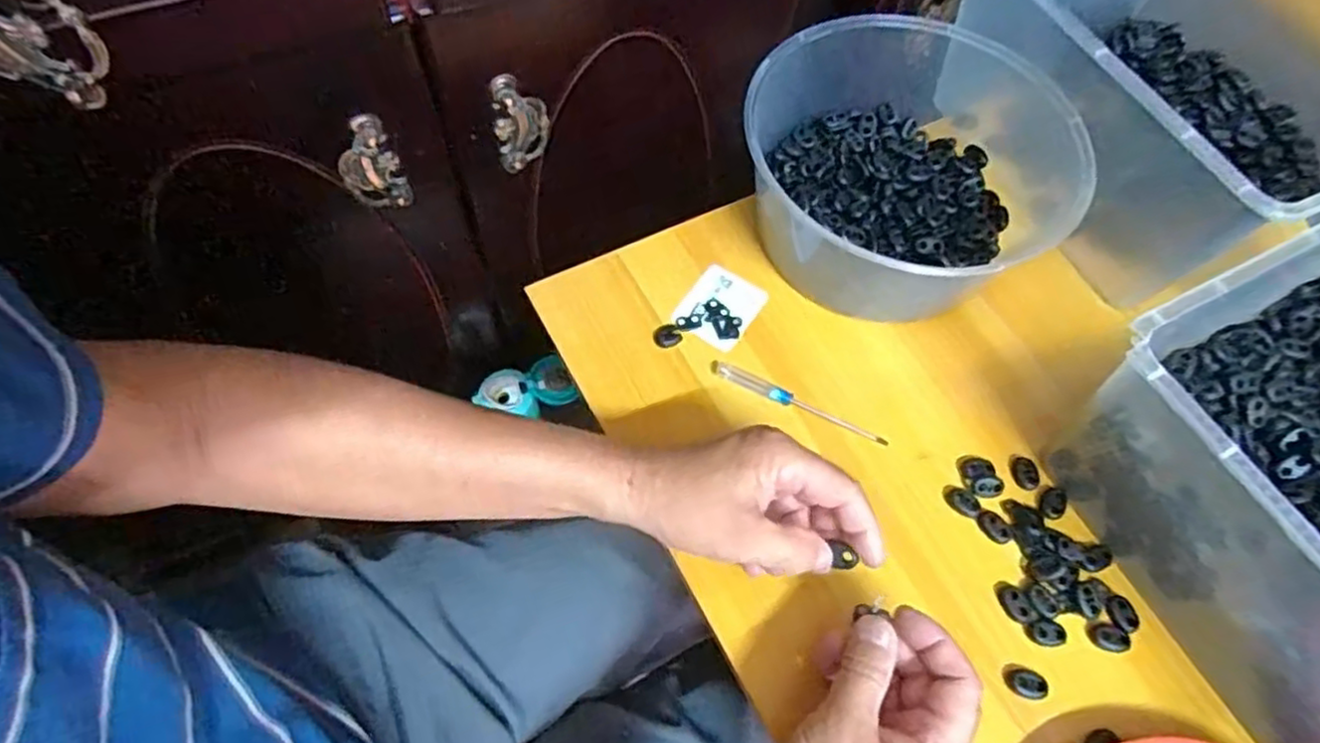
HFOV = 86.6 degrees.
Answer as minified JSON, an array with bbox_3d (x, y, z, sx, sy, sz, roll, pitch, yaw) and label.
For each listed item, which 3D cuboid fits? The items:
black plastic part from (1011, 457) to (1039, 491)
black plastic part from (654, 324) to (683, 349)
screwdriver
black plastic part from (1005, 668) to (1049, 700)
[{"bbox_3d":[0.239,0.067,0.459,0.016,0.004,0.022,2,63,-3],"label":"black plastic part"},{"bbox_3d":[0.005,-0.025,0.494,0.020,0.004,0.019,2,63,-3],"label":"black plastic part"},{"bbox_3d":[0.093,0.021,0.474,0.125,0.010,0.011,23,64,8],"label":"screwdriver"},{"bbox_3d":[0.210,0.178,0.399,0.022,0.005,0.015,13,63,3],"label":"black plastic part"}]

